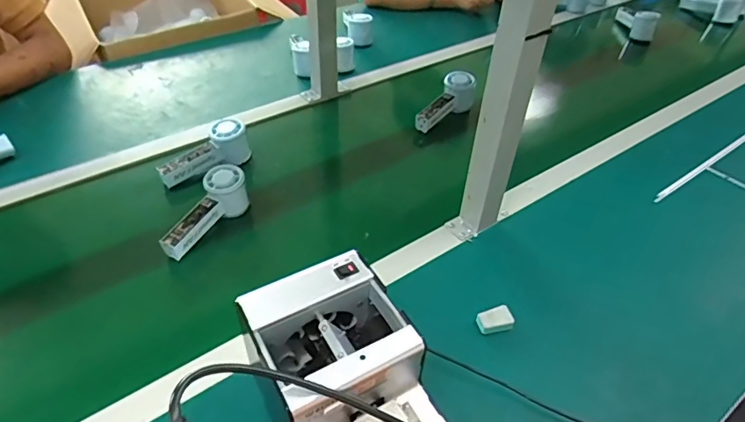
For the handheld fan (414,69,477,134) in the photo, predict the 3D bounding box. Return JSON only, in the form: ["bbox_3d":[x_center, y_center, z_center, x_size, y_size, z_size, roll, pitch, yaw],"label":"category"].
[{"bbox_3d":[0.144,-0.208,0.944,0.055,0.072,0.153,34,70,29],"label":"handheld fan"}]

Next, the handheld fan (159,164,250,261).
[{"bbox_3d":[-0.233,0.007,0.705,0.050,0.065,0.149,23,60,20],"label":"handheld fan"}]

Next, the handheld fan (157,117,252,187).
[{"bbox_3d":[-0.274,-0.092,0.808,0.148,0.062,0.056,-34,53,-18],"label":"handheld fan"}]

